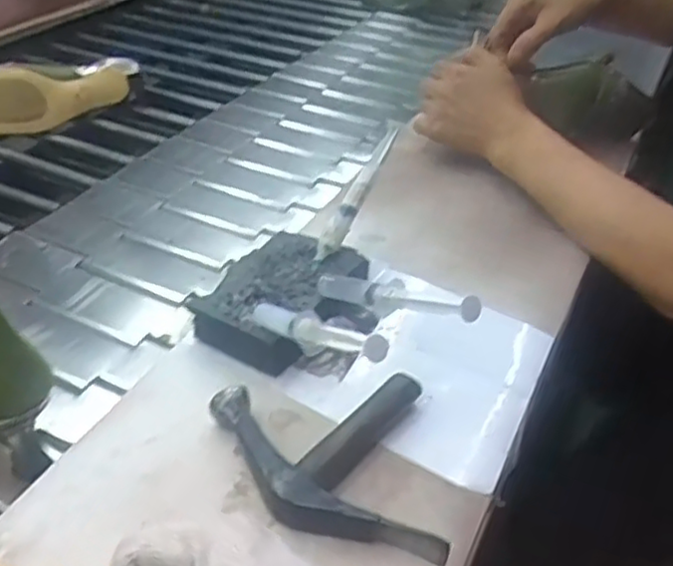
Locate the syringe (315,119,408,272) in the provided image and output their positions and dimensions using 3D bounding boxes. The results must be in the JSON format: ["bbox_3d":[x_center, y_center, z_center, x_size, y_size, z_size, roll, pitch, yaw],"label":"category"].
[{"bbox_3d":[0.018,-0.075,0.578,0.018,0.016,0.140,22,73,24],"label":"syringe"}]

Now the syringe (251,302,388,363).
[{"bbox_3d":[-0.019,0.030,0.438,0.015,0.022,0.157,-20,14,-27],"label":"syringe"}]

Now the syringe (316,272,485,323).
[{"bbox_3d":[0.034,0.009,0.460,0.015,0.020,0.153,-22,16,-29],"label":"syringe"}]

